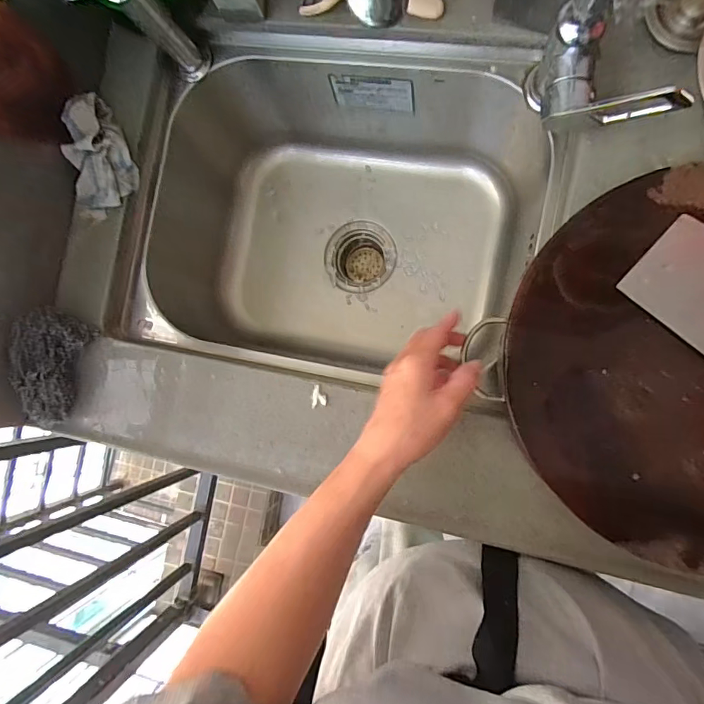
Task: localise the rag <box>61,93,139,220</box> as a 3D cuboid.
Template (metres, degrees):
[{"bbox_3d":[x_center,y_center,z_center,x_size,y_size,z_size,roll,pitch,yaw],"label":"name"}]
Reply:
[{"bbox_3d":[-0.272,-0.213,0.481,0.061,0.042,0.125,9,89,10],"label":"rag"}]

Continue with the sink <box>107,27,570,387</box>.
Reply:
[{"bbox_3d":[-0.012,-0.163,0.573,0.443,0.211,0.362,8,89,10],"label":"sink"}]

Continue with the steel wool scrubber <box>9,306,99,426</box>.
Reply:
[{"bbox_3d":[-0.321,0.017,0.467,0.056,0.043,0.121,11,90,10],"label":"steel wool scrubber"}]

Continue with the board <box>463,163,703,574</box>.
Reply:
[{"bbox_3d":[0.292,0.007,0.365,0.313,0.048,0.313,0,88,10],"label":"board"}]

